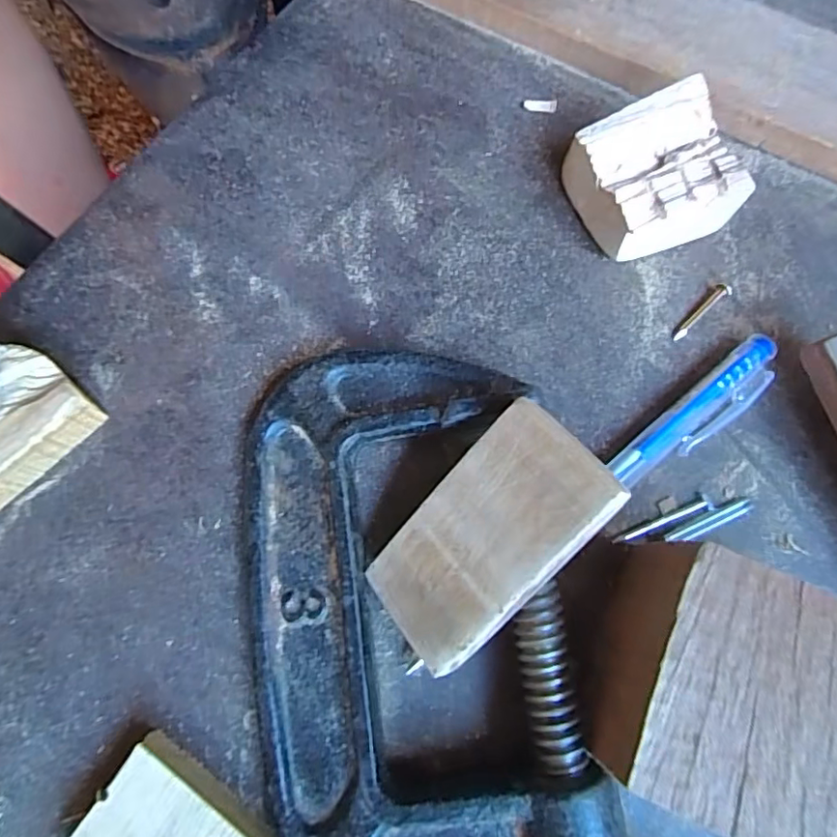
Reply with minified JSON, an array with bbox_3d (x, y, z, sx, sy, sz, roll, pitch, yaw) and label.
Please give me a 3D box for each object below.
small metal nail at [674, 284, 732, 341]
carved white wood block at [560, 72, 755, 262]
[{"bbox_3d":[0.089,-0.034,0.173,0.025,0.004,0.004,-44,79,-9],"label":"small metal nail"},{"bbox_3d":[0.072,-0.071,0.171,0.042,0.025,0.042,-26,76,-5],"label":"carved white wood block"}]

